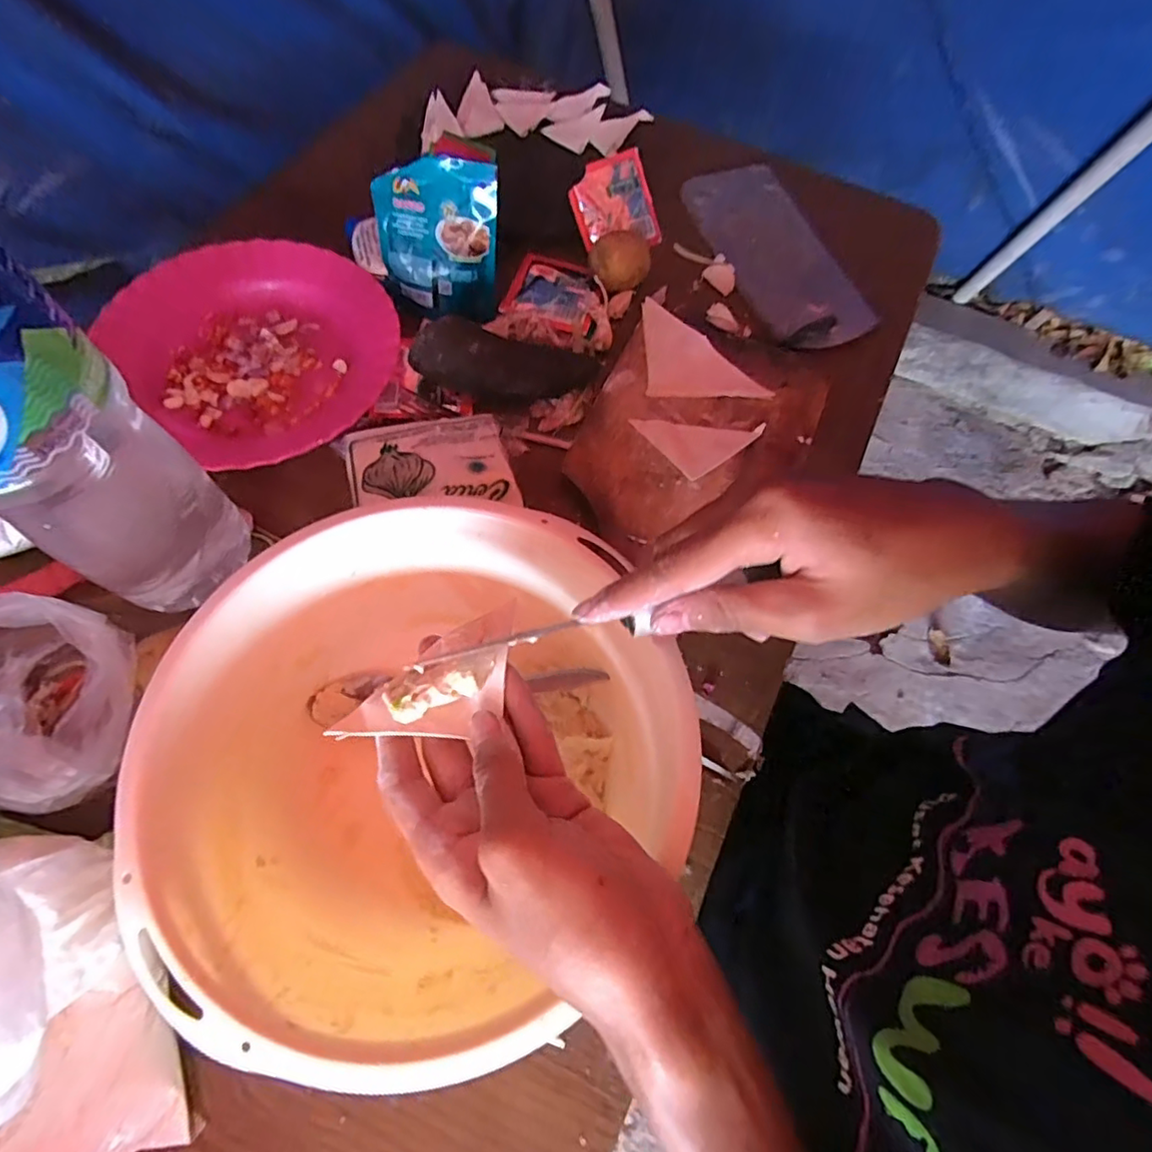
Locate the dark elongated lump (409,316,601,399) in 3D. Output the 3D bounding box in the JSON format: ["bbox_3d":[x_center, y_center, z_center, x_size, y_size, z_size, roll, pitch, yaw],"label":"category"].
[{"bbox_3d":[-0.054,-0.164,0.448,0.140,0.047,0.049,3,66,-2],"label":"dark elongated lump"}]

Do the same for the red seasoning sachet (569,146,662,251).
[{"bbox_3d":[0.035,-0.333,0.526,0.076,0.010,0.075,-27,115,-10],"label":"red seasoning sachet"}]

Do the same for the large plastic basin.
[{"bbox_3d":[-0.077,0.090,0.304,0.220,0.095,0.242,4,66,-2],"label":"large plastic basin"}]

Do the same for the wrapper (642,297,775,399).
[{"bbox_3d":[0.102,-0.182,0.471,0.093,0.011,0.090,1,66,-3],"label":"wrapper"}]

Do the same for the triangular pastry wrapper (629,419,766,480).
[{"bbox_3d":[0.094,-0.113,0.446,0.074,0.005,0.065,-35,73,-17],"label":"triangular pastry wrapper"}]

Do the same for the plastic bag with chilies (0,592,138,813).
[{"bbox_3d":[-0.274,0.063,0.301,0.090,0.074,0.104,-4,67,-5],"label":"plastic bag with chilies"}]

